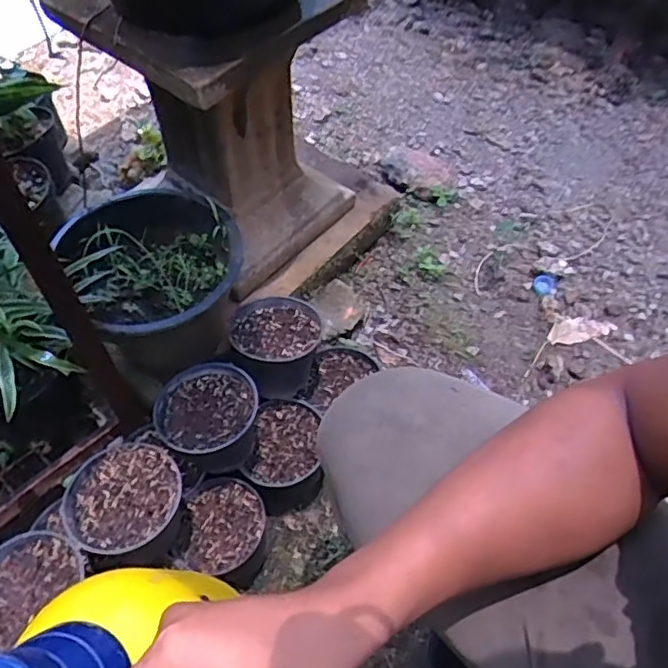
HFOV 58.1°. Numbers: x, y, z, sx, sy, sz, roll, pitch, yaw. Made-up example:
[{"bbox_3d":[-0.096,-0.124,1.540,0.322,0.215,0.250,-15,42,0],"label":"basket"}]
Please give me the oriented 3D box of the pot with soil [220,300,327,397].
[{"bbox_3d":[-0.075,0.021,0.842,0.131,0.096,0.130,-1,54,1],"label":"pot with soil"}]

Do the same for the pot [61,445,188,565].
[{"bbox_3d":[-0.235,0.210,0.708,0.121,0.104,0.120,-1,54,1],"label":"pot"}]

